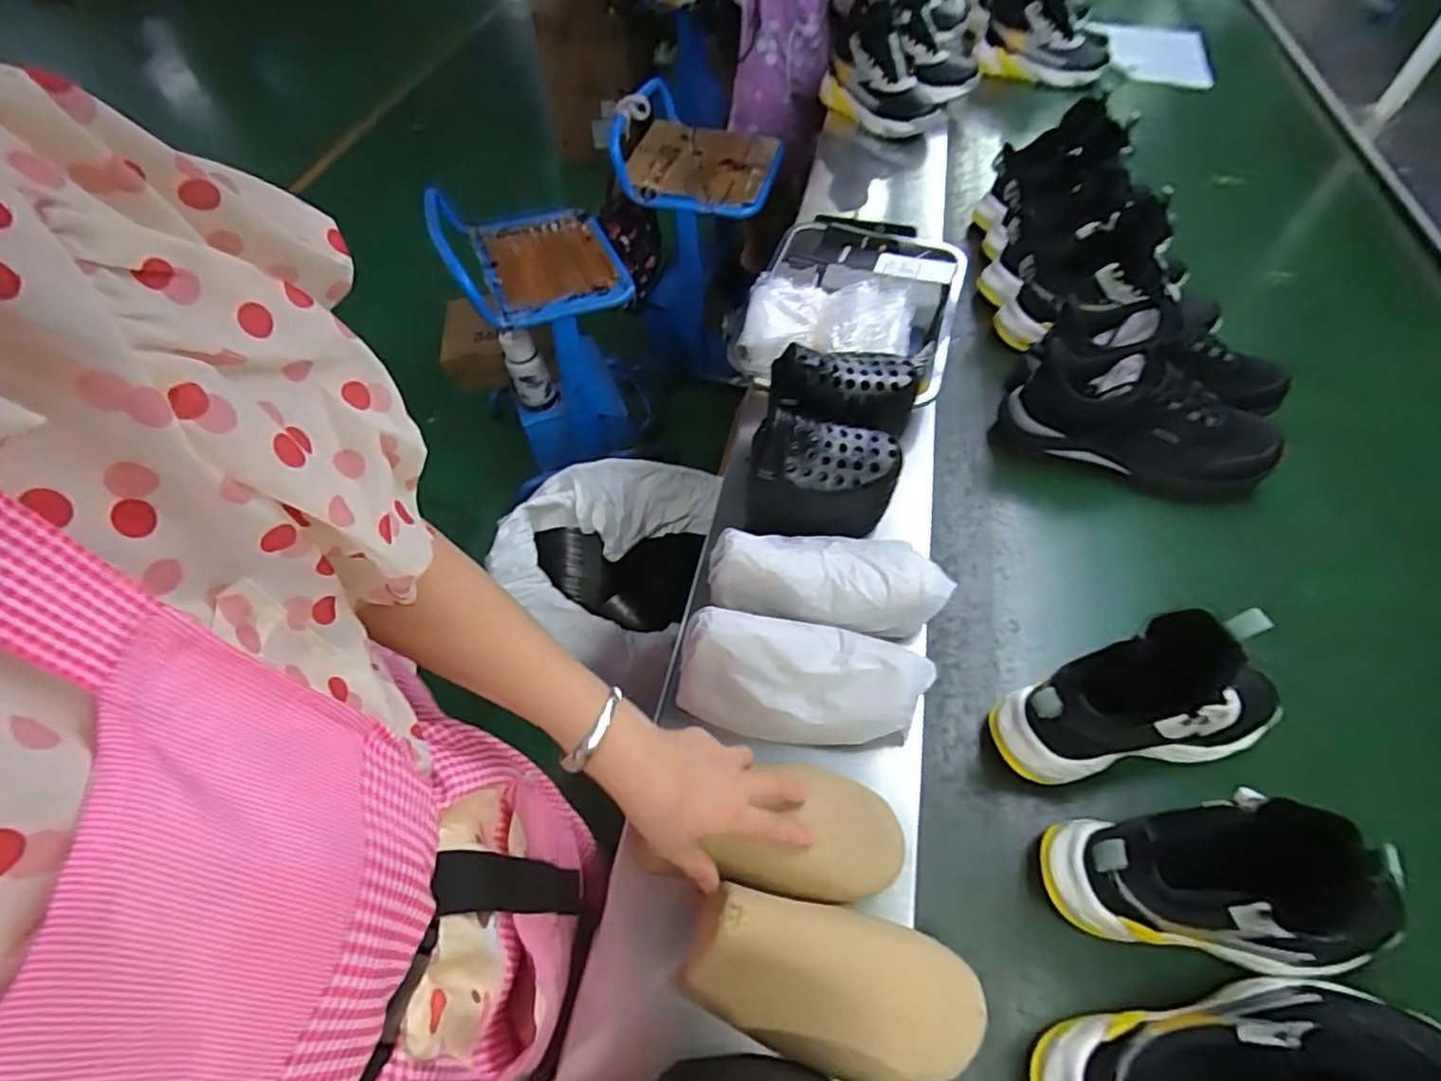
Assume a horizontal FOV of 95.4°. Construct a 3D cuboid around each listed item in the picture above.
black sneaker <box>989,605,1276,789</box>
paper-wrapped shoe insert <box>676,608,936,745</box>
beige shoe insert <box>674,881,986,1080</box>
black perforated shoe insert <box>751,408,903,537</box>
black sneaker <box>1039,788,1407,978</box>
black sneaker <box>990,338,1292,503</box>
[{"bbox_3d":[0.361,0.129,0.544,0.231,0.165,0.086,-7,55,-5],"label":"black sneaker"},{"bbox_3d":[0.073,0.125,0.582,0.212,0.106,0.093,5,55,4],"label":"paper-wrapped shoe insert"},{"bbox_3d":[0.075,0.296,0.442,0.203,0.073,0.102,12,56,8],"label":"beige shoe insert"},{"bbox_3d":[0.102,-0.057,0.658,0.150,0.112,0.071,-4,55,-3],"label":"black perforated shoe insert"},{"bbox_3d":[0.375,0.237,0.469,0.224,0.177,0.099,10,55,7],"label":"black sneaker"},{"bbox_3d":[0.481,-0.133,0.751,0.285,0.128,0.107,20,57,14],"label":"black sneaker"}]

